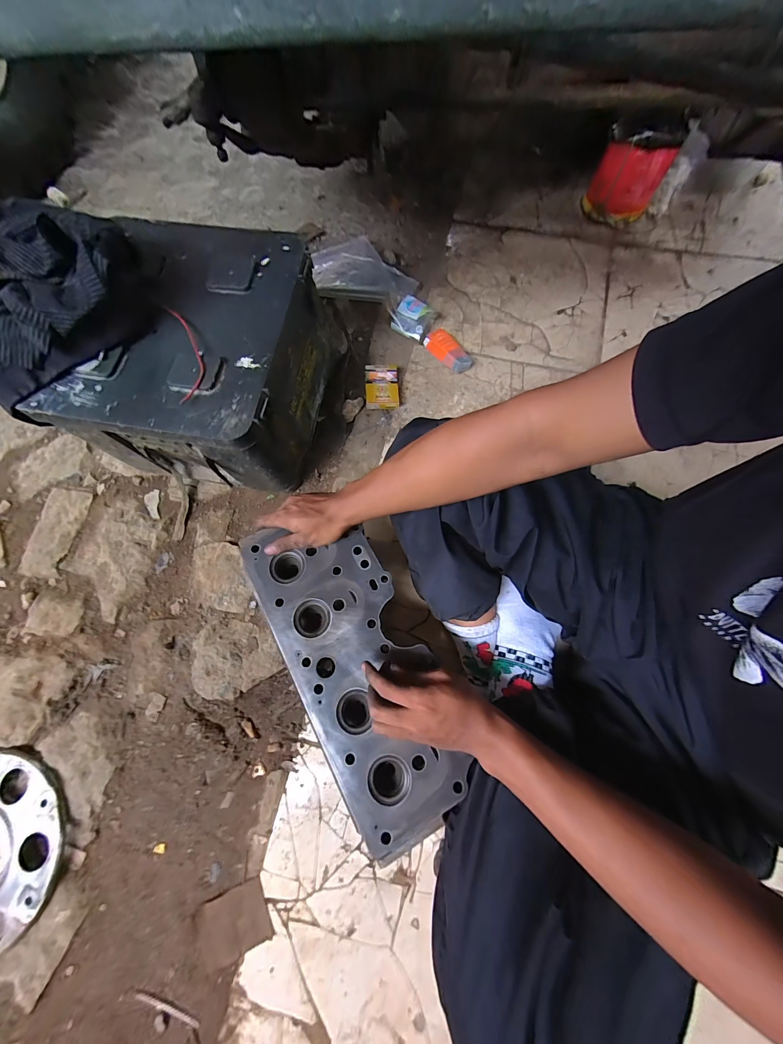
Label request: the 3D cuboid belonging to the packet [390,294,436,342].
[{"bbox_3d":[0.048,-0.457,0.742,0.085,0.047,0.084,23,75,9],"label":"packet"}]

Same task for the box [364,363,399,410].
[{"bbox_3d":[-0.020,-0.286,0.697,0.069,0.027,0.097,-2,73,1],"label":"box"}]

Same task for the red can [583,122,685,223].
[{"bbox_3d":[0.563,-0.826,0.770,0.150,0.153,0.137,-1,73,2],"label":"red can"}]

